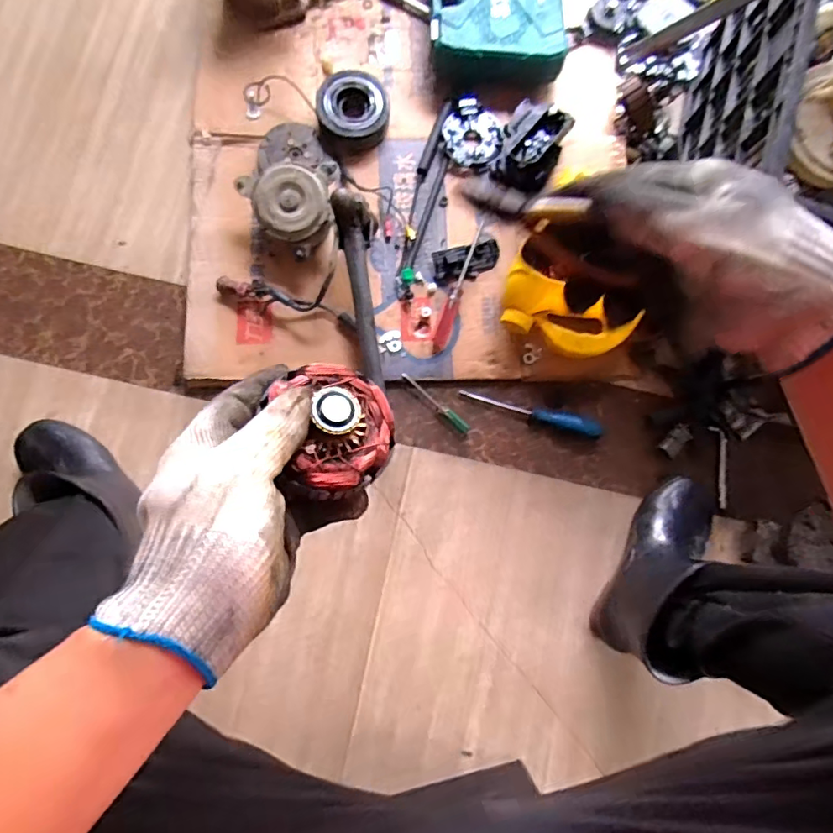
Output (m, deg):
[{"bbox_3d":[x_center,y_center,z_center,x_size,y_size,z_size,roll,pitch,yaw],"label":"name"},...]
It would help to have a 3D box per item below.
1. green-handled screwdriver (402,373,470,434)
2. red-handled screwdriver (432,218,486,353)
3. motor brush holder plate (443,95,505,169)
[{"bbox_3d":[0.026,-0.019,0.747,0.114,0.022,0.017,39,80,9],"label":"green-handled screwdriver"},{"bbox_3d":[0.060,-0.183,0.759,0.023,0.023,0.190,20,83,5],"label":"red-handled screwdriver"},{"bbox_3d":[0.082,-0.415,0.798,0.083,0.027,0.099,0,81,-4],"label":"motor brush holder plate"}]

